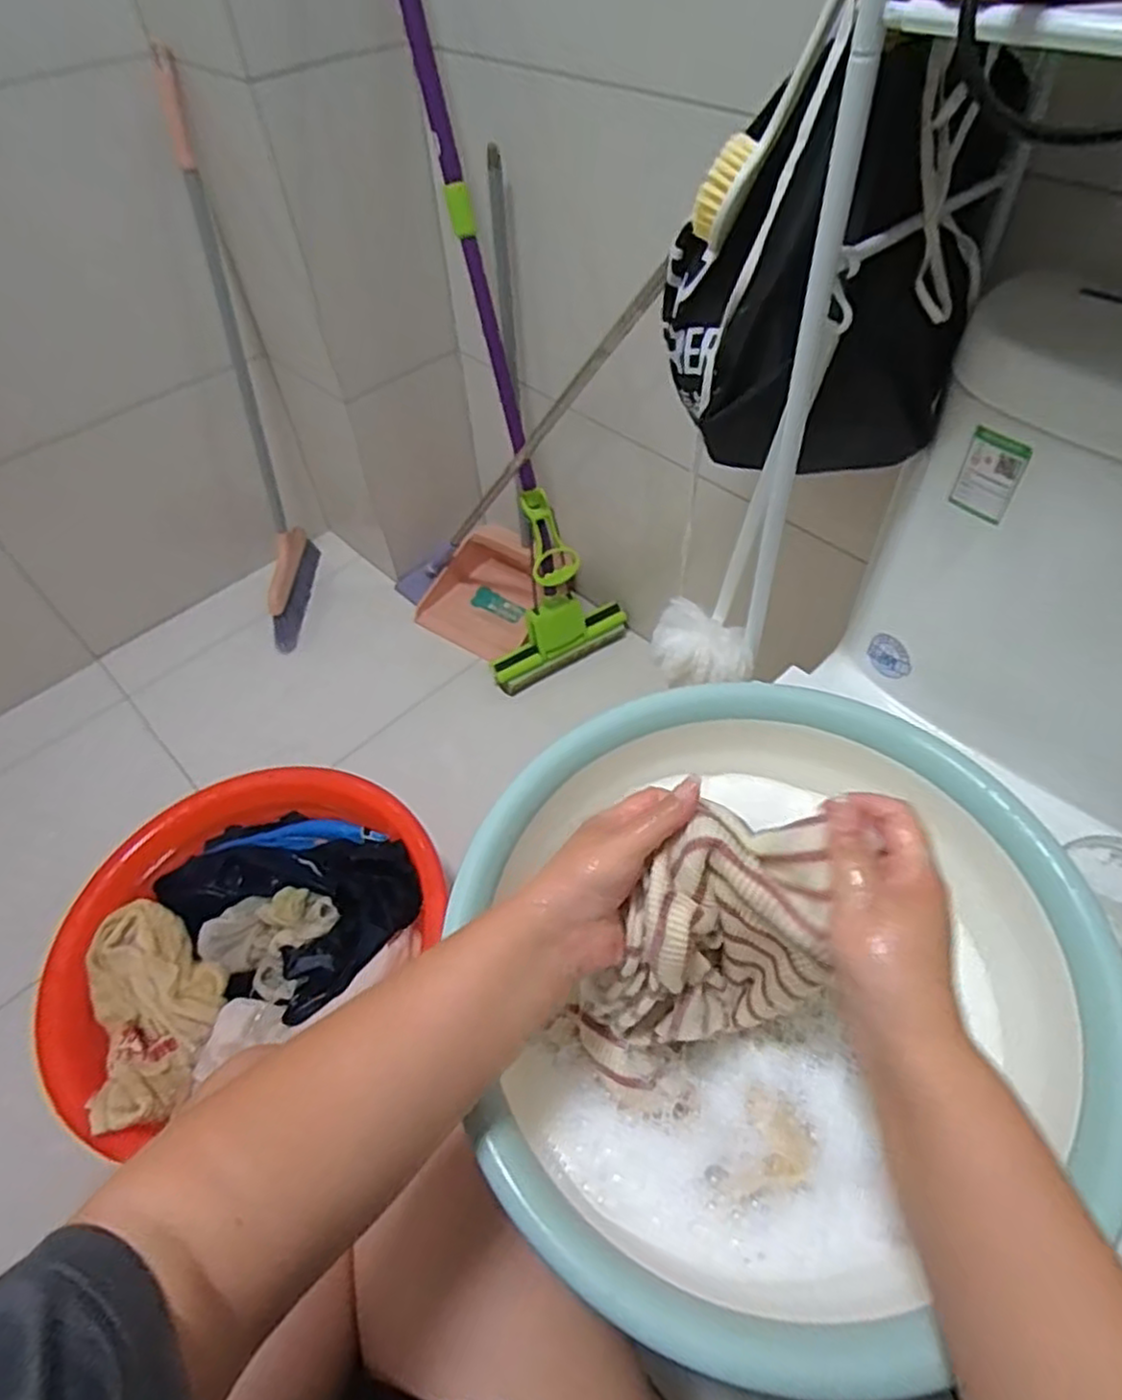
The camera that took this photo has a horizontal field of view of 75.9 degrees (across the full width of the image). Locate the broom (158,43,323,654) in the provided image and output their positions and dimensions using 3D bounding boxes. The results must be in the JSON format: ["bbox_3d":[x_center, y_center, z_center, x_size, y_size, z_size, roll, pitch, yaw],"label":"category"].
[{"bbox_3d":[-0.558,-0.553,1.292,0.058,0.911,0.252,0,30,2],"label":"broom"}]

